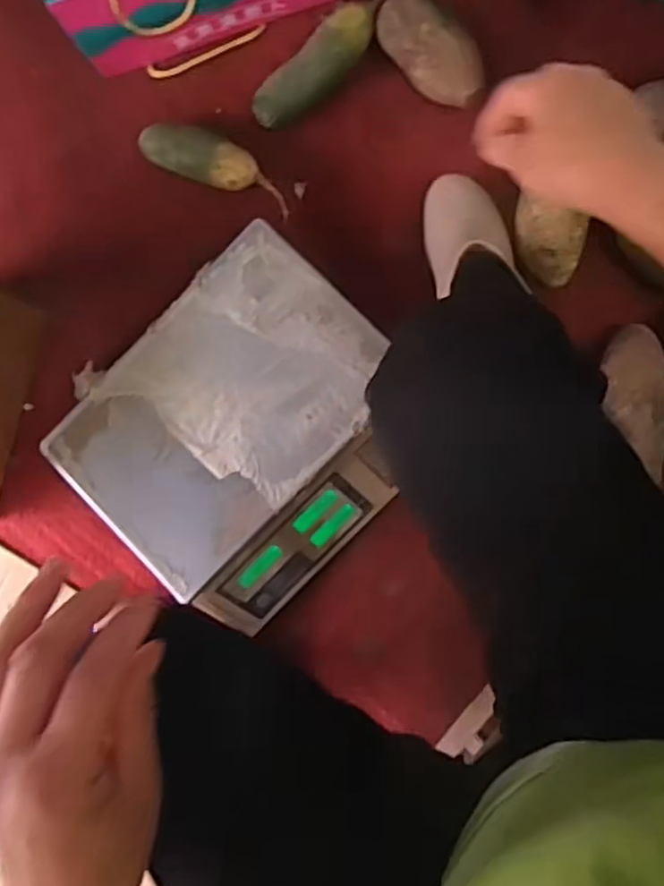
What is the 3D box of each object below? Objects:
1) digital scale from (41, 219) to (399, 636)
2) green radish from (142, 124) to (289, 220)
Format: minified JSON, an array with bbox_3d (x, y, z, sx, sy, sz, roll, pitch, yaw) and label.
[{"bbox_3d":[-0.087,-0.014,0.734,0.331,0.106,0.281,-45,82,4],"label":"digital scale"},{"bbox_3d":[-0.129,-0.313,0.781,0.196,0.051,0.052,23,91,9],"label":"green radish"}]

